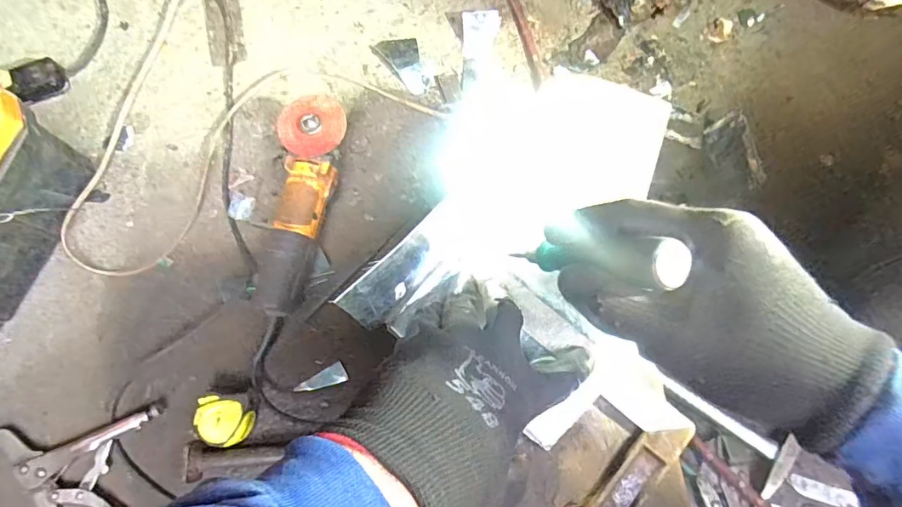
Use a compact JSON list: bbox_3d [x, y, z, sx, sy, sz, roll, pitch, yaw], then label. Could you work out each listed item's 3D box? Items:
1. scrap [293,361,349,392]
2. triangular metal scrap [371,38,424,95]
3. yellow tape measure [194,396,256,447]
[{"bbox_3d":[-0.169,0.167,0.658,0.066,0.004,0.026,-23,86,-10],"label":"scrap"},{"bbox_3d":[-0.066,-0.294,0.764,0.056,0.012,0.104,-37,77,-8],"label":"triangular metal scrap"},{"bbox_3d":[-0.277,0.206,0.619,0.062,0.035,0.052,12,76,5],"label":"yellow tape measure"}]

